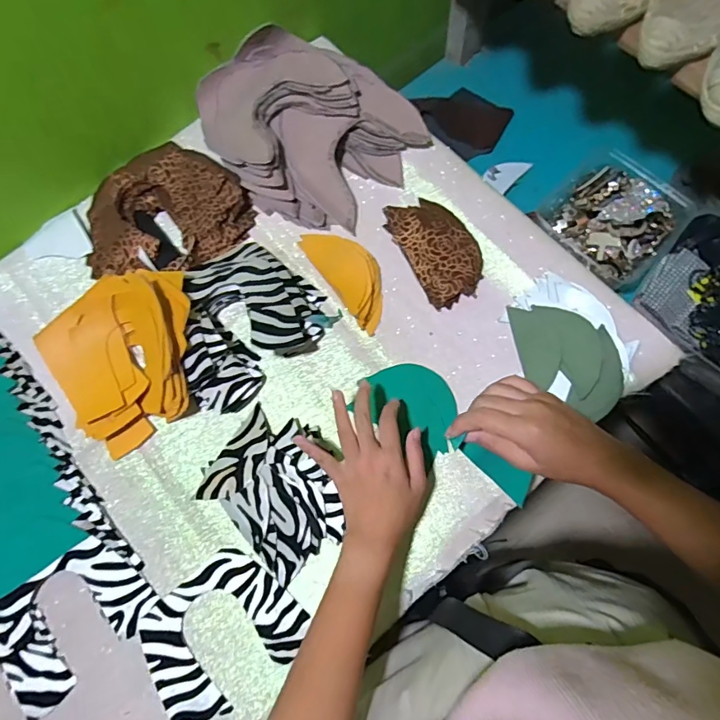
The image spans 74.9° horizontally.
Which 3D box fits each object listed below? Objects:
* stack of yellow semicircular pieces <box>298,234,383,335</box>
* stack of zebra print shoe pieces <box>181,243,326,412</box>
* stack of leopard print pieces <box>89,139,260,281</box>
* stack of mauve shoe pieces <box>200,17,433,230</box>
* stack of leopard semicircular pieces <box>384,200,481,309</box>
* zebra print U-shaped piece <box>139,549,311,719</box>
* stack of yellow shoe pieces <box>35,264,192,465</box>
[{"bbox_3d":[-0.009,-0.101,0.541,0.060,0.026,0.133,-34,75,-8],"label":"stack of yellow semicircular pieces"},{"bbox_3d":[-0.115,-0.045,0.523,0.155,0.050,0.188,-6,73,0],"label":"stack of zebra print shoe pieces"},{"bbox_3d":[-0.245,-0.170,0.578,0.173,0.034,0.199,39,78,12],"label":"stack of leopard print pieces"},{"bbox_3d":[-0.074,-0.295,0.576,0.205,0.065,0.260,-41,76,-9],"label":"stack of mauve shoe pieces"},{"bbox_3d":[0.092,-0.134,0.552,0.080,0.016,0.137,-28,74,-6],"label":"stack of leopard semicircular pieces"},{"bbox_3d":[-0.136,0.266,0.457,0.149,0.004,0.121,-38,75,-9],"label":"zebra print U-shaped piece"},{"bbox_3d":[-0.254,-0.006,0.518,0.166,0.054,0.171,-29,74,-6],"label":"stack of yellow shoe pieces"}]

